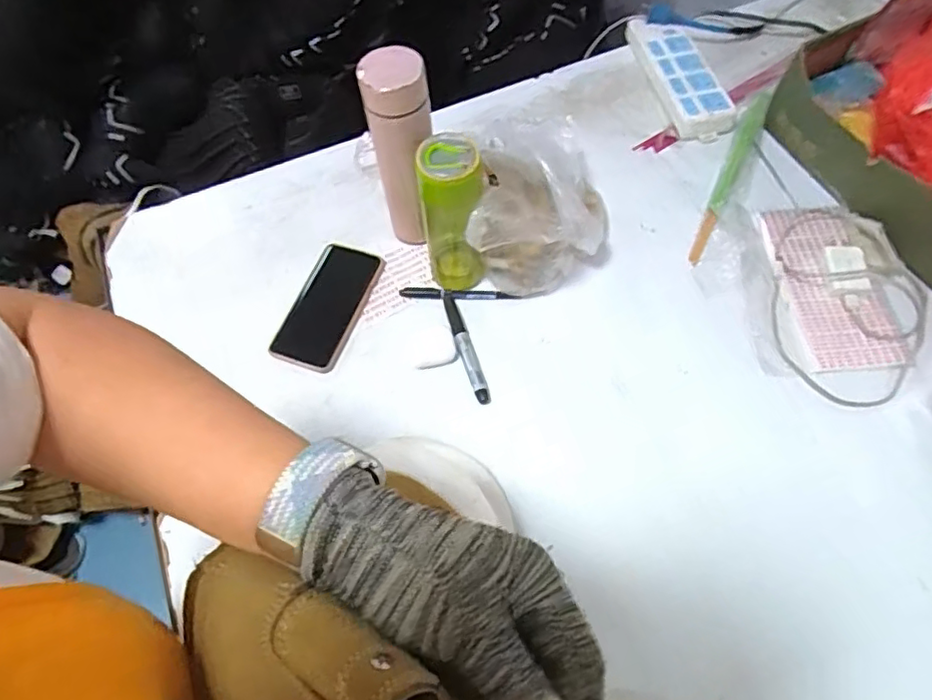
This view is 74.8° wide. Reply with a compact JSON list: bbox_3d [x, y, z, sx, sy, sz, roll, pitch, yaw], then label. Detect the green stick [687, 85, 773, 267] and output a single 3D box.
[{"bbox_3d":[0.345,-0.238,0.790,0.026,0.014,0.320,25,66,15],"label":"green stick"}]

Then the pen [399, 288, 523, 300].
[{"bbox_3d":[-0.008,-0.064,0.717,0.140,0.012,0.016,3,62,4],"label":"pen"}]

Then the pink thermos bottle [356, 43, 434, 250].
[{"bbox_3d":[-0.064,-0.205,0.668,0.067,0.232,0.059,17,64,11],"label":"pink thermos bottle"}]

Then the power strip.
[{"bbox_3d":[0.300,-0.392,0.859,0.080,0.029,0.245,-11,62,-3],"label":"power strip"}]

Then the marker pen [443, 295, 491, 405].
[{"bbox_3d":[-0.001,-0.004,0.681,0.019,0.012,0.142,-17,62,-6],"label":"marker pen"}]

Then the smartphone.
[{"bbox_3d":[-0.161,-0.054,0.717,0.082,0.016,0.164,16,64,11],"label":"smartphone"}]

